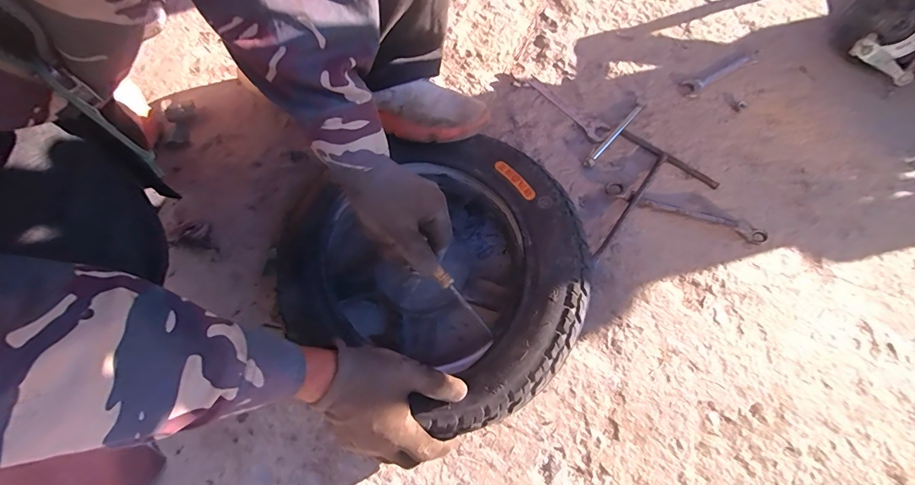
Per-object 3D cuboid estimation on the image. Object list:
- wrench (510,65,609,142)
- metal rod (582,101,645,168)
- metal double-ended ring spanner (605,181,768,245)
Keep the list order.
[{"bbox_3d":[0.158,-0.222,0.635,0.181,0.005,0.032,43,76,13],"label":"wrench"},{"bbox_3d":[0.237,-0.165,0.605,0.015,0.011,0.149,40,75,12],"label":"metal rod"},{"bbox_3d":[0.316,-0.041,0.560,0.224,0.019,0.025,19,72,6],"label":"metal double-ended ring spanner"}]

